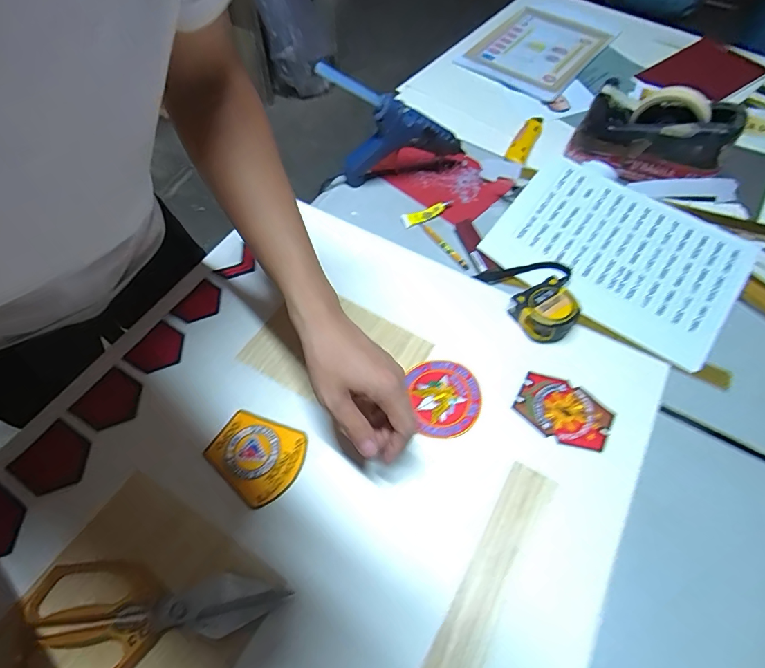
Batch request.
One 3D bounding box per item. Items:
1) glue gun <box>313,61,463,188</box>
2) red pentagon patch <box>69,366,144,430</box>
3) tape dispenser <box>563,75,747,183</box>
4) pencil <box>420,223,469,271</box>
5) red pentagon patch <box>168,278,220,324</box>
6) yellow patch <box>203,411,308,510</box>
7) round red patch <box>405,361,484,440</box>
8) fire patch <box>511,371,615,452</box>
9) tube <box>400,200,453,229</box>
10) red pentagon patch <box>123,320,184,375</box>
[{"bbox_3d":[0.017,-0.290,0.607,0.209,0.173,0.031,-7,59,-5],"label":"glue gun"},{"bbox_3d":[-0.304,0.075,0.484,0.065,0.004,0.063,27,62,16],"label":"red pentagon patch"},{"bbox_3d":[0.375,-0.282,0.609,0.192,0.100,0.082,22,62,14],"label":"tape dispenser"},{"bbox_3d":[0.087,-0.123,0.606,0.011,0.008,0.098,-29,63,-17],"label":"pencil"},{"bbox_3d":[-0.234,-0.038,0.555,0.052,0.005,0.060,33,64,18],"label":"red pentagon patch"},{"bbox_3d":[-0.133,0.127,0.455,0.094,0.005,0.081,28,62,16],"label":"yellow patch"},{"bbox_3d":[0.071,0.071,0.486,0.076,0.009,0.089,-10,60,-3],"label":"round red patch"},{"bbox_3d":[0.198,0.085,0.476,0.095,0.005,0.069,28,65,17],"label":"fire patch"},{"bbox_3d":[0.068,-0.177,0.638,0.081,0.013,0.024,-21,61,-12],"label":"tube"},{"bbox_3d":[-0.270,0.019,0.522,0.062,0.005,0.062,31,63,17],"label":"red pentagon patch"}]

